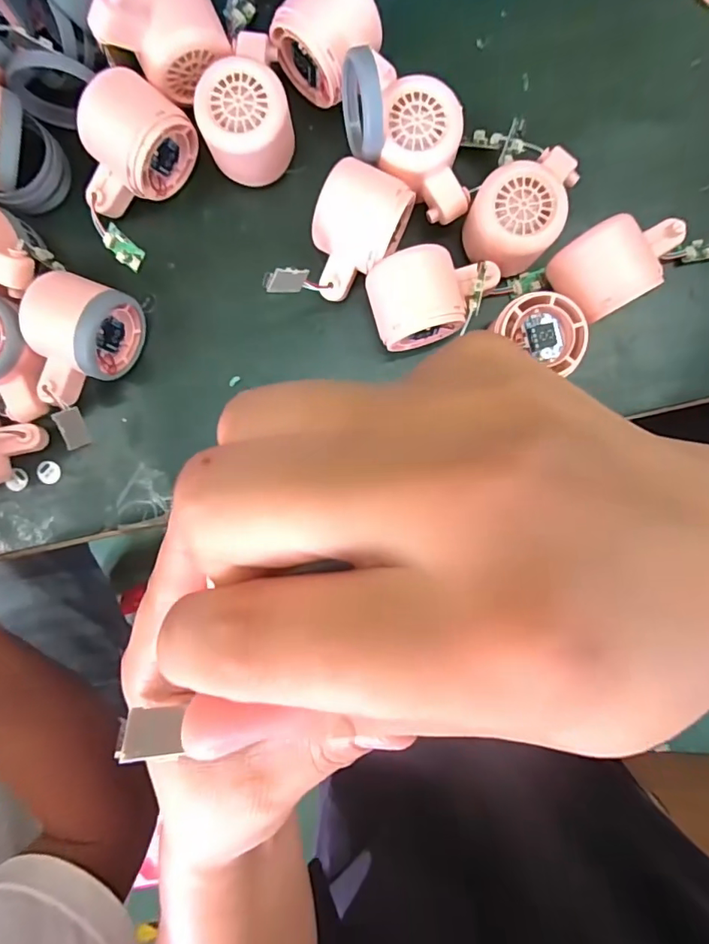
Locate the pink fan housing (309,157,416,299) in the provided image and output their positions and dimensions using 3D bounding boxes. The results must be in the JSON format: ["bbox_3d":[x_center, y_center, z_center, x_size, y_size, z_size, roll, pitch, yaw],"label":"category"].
[{"bbox_3d":[-0.001,-0.152,0.328,0.055,0.057,0.073,23,92,-2],"label":"pink fan housing"}]

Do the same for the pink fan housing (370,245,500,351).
[{"bbox_3d":[0.052,-0.119,0.333,0.081,0.053,0.057,-15,92,1],"label":"pink fan housing"}]

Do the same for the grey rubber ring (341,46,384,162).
[{"bbox_3d":[0.005,-0.225,0.304,0.021,0.054,0.060,-6,97,1],"label":"grey rubber ring"}]

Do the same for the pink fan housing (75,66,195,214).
[{"bbox_3d":[-0.149,-0.212,0.324,0.083,0.059,0.053,-44,92,1],"label":"pink fan housing"}]

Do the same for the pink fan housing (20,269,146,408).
[{"bbox_3d":[-0.183,-0.086,0.330,0.057,0.063,0.081,21,92,-1],"label":"pink fan housing"}]

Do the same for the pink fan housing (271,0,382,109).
[{"bbox_3d":[-0.013,-0.278,0.323,0.063,0.060,0.053,40,92,-2],"label":"pink fan housing"}]

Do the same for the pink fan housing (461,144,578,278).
[{"bbox_3d":[0.110,-0.173,0.338,0.057,0.061,0.085,39,92,-1],"label":"pink fan housing"}]

